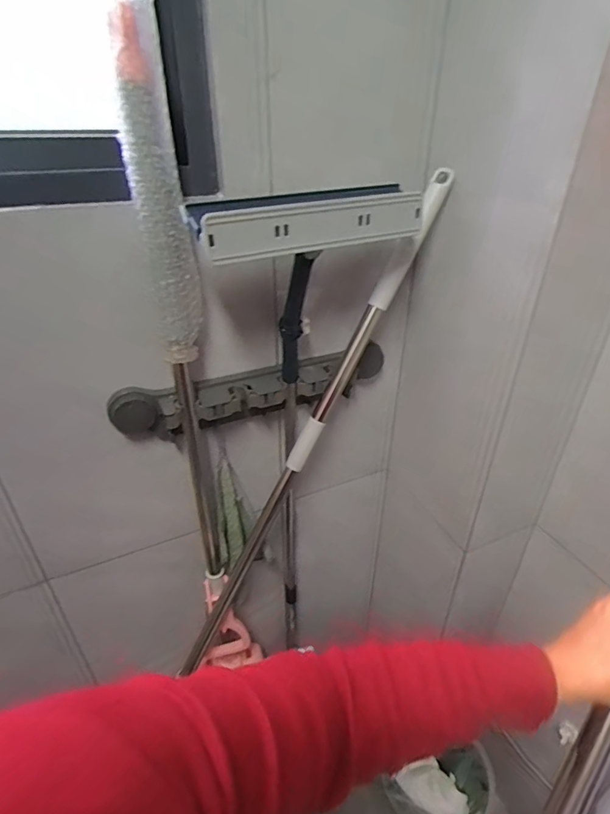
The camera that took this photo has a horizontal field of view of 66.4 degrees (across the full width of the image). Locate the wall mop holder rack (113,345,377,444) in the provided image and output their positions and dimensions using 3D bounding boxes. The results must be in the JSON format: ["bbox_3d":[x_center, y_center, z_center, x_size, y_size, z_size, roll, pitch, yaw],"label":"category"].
[{"bbox_3d":[-0.064,-0.015,0.680,0.414,0.077,0.060,-13,36,-19],"label":"wall mop holder rack"}]

